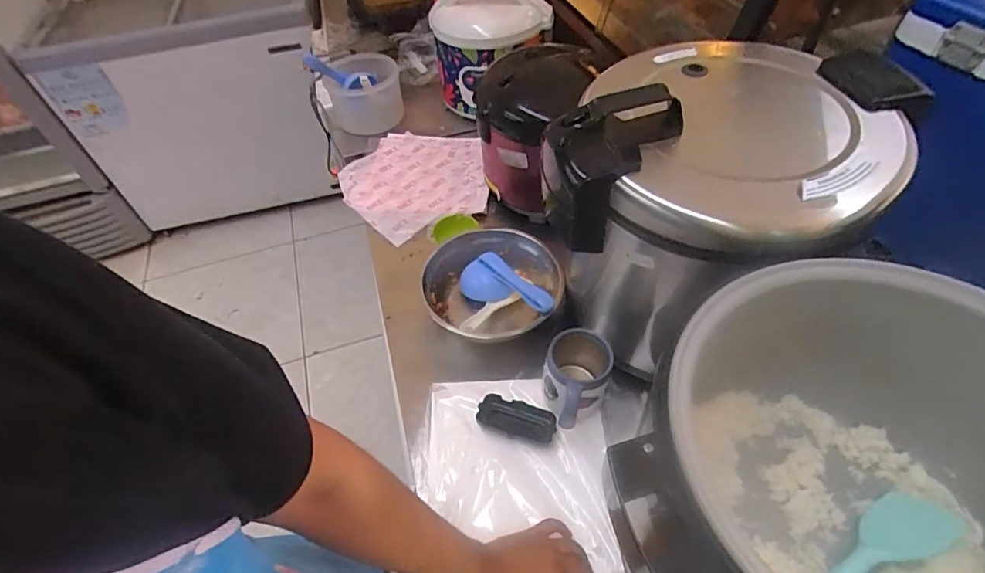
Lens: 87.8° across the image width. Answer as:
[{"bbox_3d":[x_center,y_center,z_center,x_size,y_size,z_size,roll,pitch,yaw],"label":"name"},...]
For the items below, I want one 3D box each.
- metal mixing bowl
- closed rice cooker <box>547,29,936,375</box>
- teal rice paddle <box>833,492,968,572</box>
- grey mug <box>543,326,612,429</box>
[{"bbox_3d":[-0.001,0.010,0.869,0.216,0.092,0.230,-3,50,3],"label":"metal mixing bowl"},{"bbox_3d":[0.290,-0.119,0.695,0.348,0.350,0.374,23,56,22],"label":"closed rice cooker"},{"bbox_3d":[0.389,0.257,0.509,0.183,0.015,0.069,-14,14,-24],"label":"teal rice paddle"},{"bbox_3d":[0.113,0.133,0.717,0.085,0.097,0.134,16,54,18],"label":"grey mug"}]

